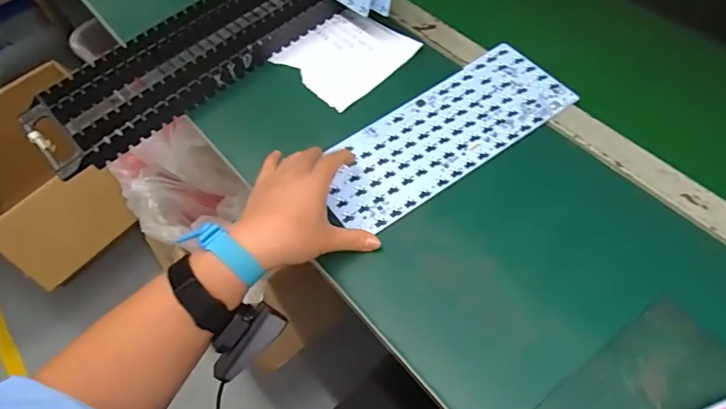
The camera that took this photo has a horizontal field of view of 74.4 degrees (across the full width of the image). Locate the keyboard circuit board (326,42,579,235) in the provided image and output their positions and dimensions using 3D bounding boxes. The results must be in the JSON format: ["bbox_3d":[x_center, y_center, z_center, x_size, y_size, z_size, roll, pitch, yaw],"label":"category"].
[{"bbox_3d":[0.091,-0.082,0.542,0.304,0.004,0.130,-36,62,-16],"label":"keyboard circuit board"}]

